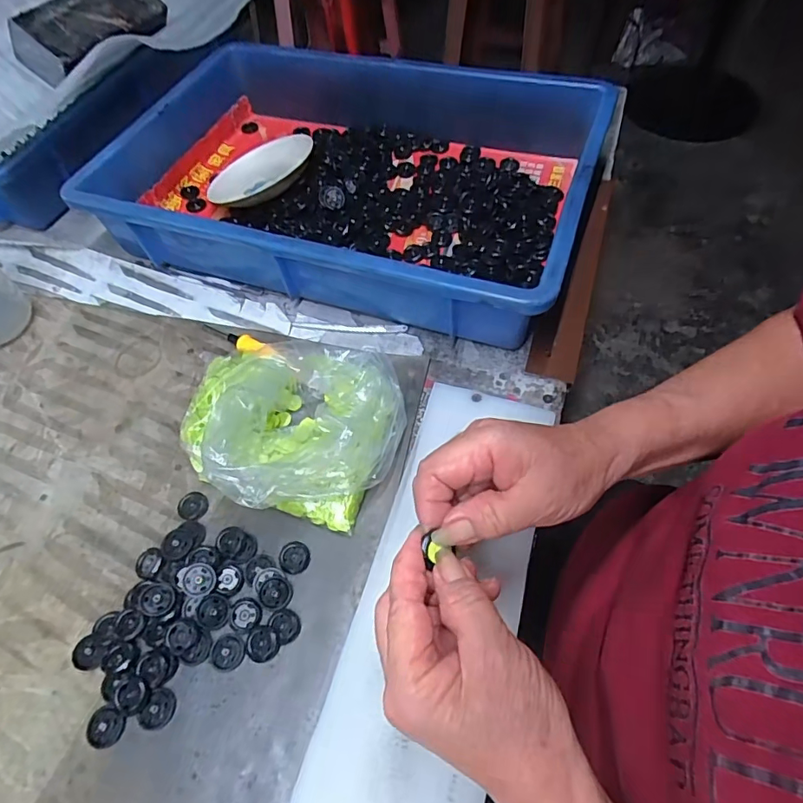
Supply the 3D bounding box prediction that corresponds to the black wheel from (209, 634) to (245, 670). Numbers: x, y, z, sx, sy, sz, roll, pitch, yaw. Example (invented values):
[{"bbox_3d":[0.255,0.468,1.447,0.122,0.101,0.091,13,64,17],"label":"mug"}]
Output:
[{"bbox_3d":[-0.104,0.149,0.293,0.019,0.004,0.019,-1,58,2],"label":"black wheel"}]

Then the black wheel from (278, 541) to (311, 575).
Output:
[{"bbox_3d":[-0.070,0.102,0.322,0.020,0.004,0.020,-1,58,2],"label":"black wheel"}]

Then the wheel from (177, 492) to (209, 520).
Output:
[{"bbox_3d":[-0.146,0.073,0.345,0.020,0.006,0.019,-1,58,2],"label":"wheel"}]

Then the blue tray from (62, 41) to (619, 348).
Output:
[{"bbox_3d":[-0.045,-0.225,0.476,0.423,0.081,0.305,16,60,13],"label":"blue tray"}]

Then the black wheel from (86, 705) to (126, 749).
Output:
[{"bbox_3d":[-0.167,0.183,0.277,0.020,0.005,0.019,-1,58,2],"label":"black wheel"}]

